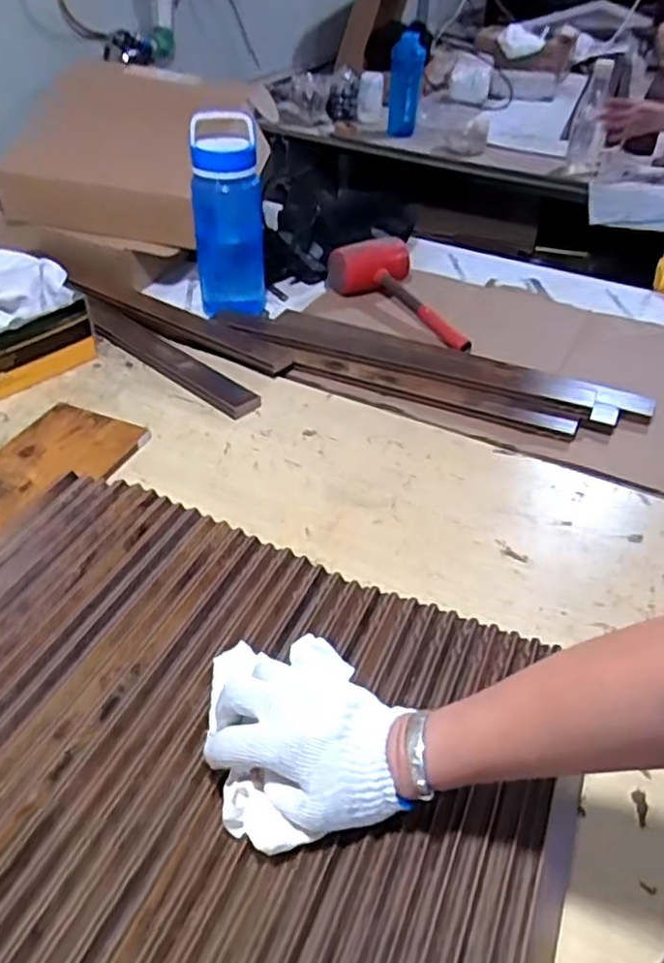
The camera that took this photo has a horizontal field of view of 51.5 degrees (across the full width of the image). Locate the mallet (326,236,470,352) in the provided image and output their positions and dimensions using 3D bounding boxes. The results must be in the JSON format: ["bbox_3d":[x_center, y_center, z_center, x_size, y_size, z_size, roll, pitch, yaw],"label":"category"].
[{"bbox_3d":[0.097,-0.297,1.079,0.129,0.067,0.304,-10,42,-13],"label":"mallet"}]

